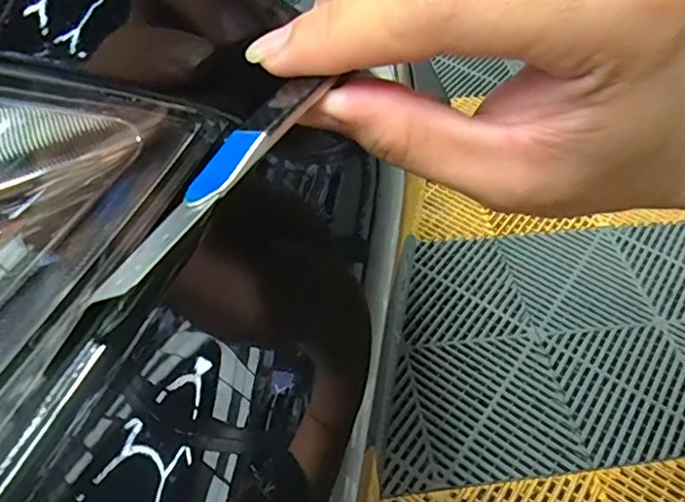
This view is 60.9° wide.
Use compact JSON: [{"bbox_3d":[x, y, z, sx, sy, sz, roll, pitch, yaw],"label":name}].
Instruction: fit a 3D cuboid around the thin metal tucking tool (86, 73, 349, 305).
[{"bbox_3d":[-0.028,-0.016,0.129,0.011,0.004,0.071,27,61,18],"label":"thin metal tucking tool"}]

